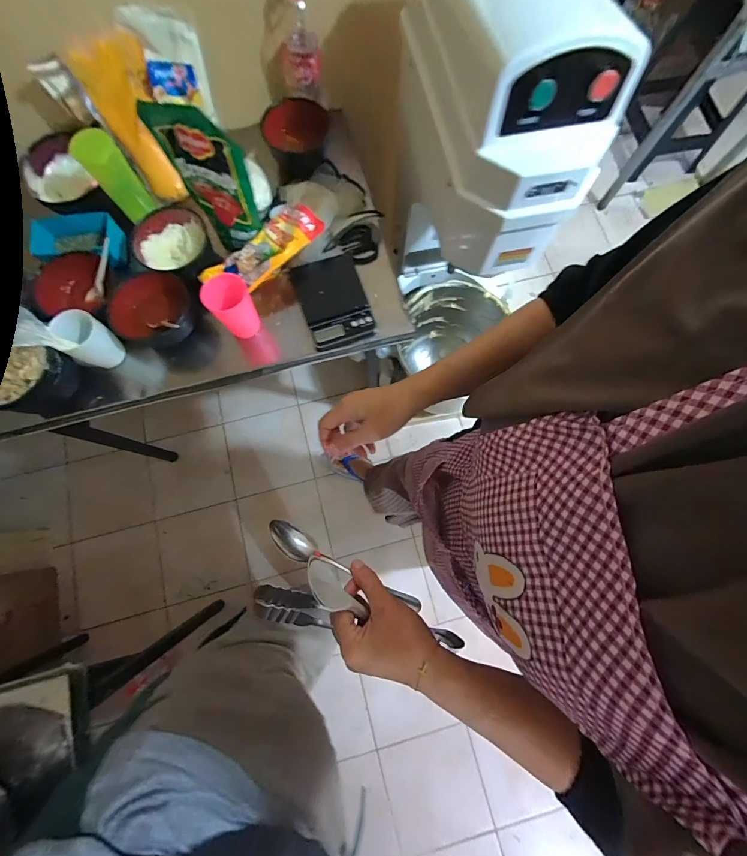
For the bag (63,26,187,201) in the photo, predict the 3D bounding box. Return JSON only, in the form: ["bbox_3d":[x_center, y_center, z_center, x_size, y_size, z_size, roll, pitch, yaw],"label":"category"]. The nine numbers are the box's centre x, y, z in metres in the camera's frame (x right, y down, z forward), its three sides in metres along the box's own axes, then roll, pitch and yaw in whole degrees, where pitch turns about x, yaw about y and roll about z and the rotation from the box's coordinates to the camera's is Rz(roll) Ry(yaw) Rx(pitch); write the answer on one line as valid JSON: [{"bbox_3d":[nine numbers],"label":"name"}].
[{"bbox_3d":[-0.470,-0.604,0.697,0.128,0.053,0.258,-22,113,-5],"label":"bag"}]

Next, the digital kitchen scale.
[{"bbox_3d":[-0.081,-0.259,0.696,0.127,0.027,0.192,-19,77,-4],"label":"digital kitchen scale"}]

